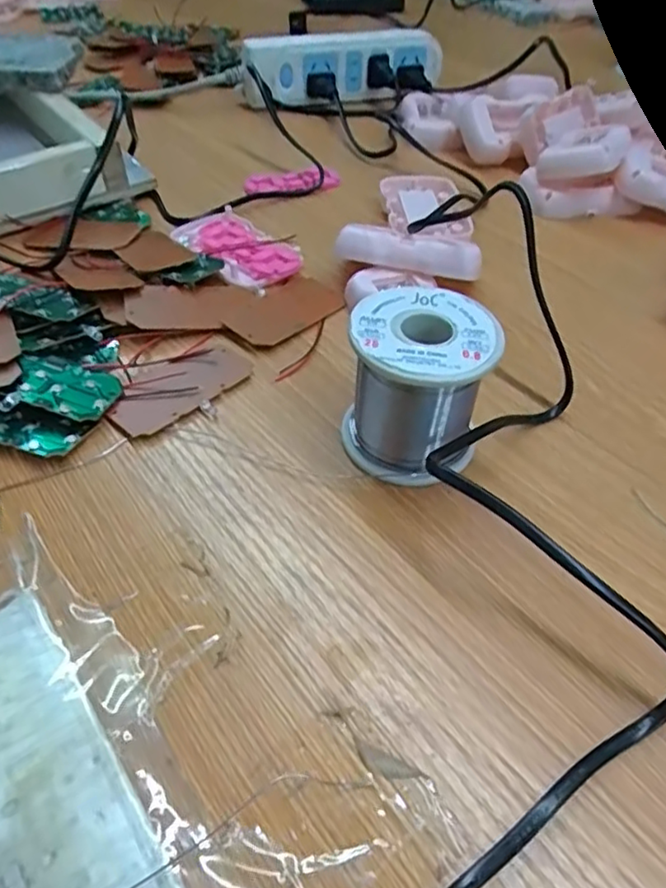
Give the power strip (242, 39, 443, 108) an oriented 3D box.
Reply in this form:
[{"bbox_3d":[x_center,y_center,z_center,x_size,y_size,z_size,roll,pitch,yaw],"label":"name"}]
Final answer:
[{"bbox_3d":[0.013,-0.355,0.590,0.192,0.049,0.034,-9,48,-11],"label":"power strip"}]

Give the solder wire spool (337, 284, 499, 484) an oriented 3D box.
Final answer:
[{"bbox_3d":[0.036,-0.024,0.276,0.058,0.065,0.060,1,47,-2],"label":"solder wire spool"}]

